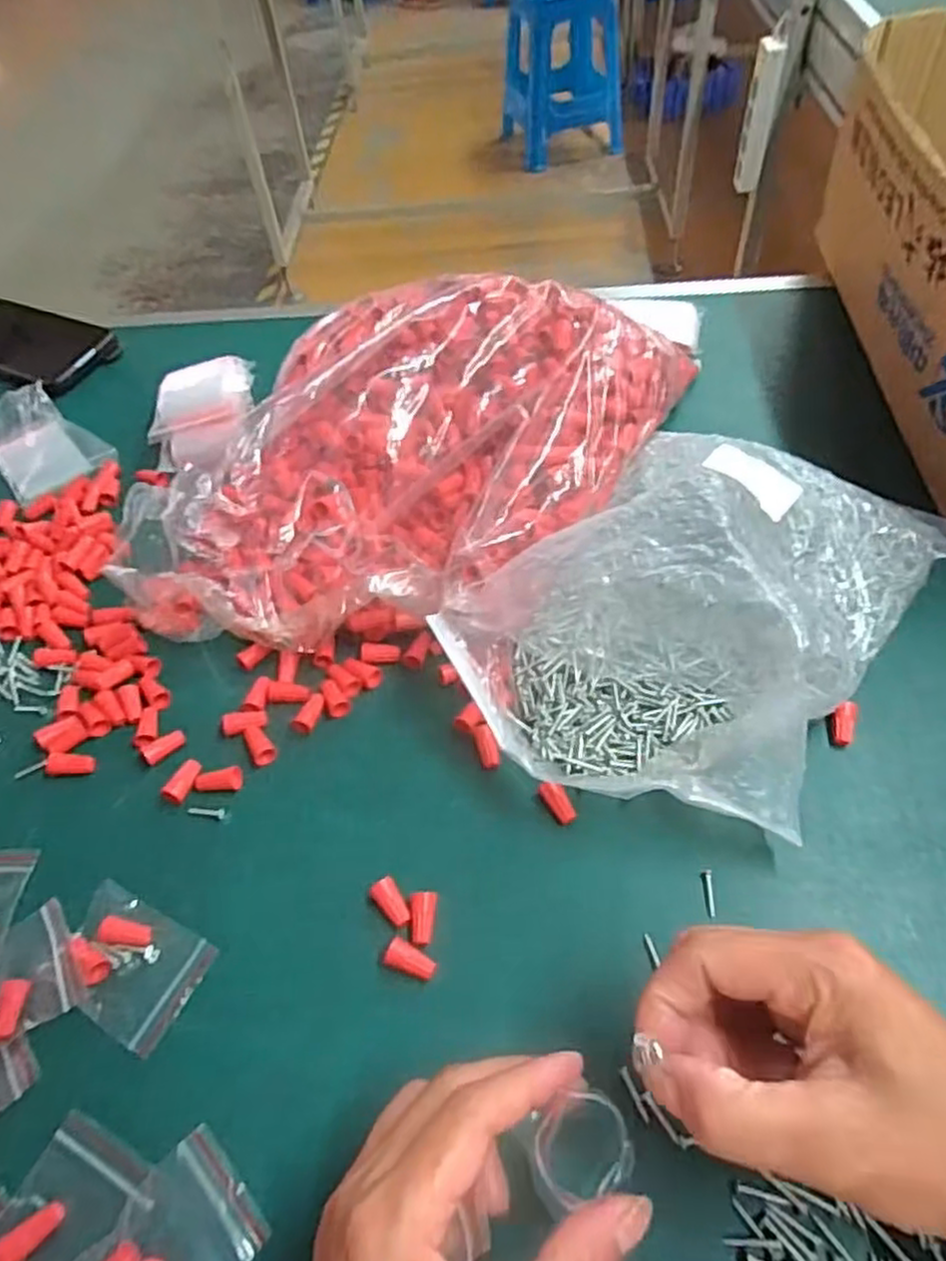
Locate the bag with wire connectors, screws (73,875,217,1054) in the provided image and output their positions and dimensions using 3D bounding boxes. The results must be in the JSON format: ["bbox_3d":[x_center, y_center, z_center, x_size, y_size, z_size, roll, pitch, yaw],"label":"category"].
[{"bbox_3d":[-0.161,0.154,0.336,0.067,0.011,0.049,22,59,20],"label":"bag with wire connectors, screws"}]

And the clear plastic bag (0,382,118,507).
[{"bbox_3d":[-0.335,-0.148,0.562,0.075,0.026,0.114,-36,59,-19],"label":"clear plastic bag"}]

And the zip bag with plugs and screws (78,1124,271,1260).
[{"bbox_3d":[-0.120,0.237,0.270,0.048,0.009,0.073,37,65,27],"label":"zip bag with plugs and screws"}]

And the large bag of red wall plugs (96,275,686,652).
[{"bbox_3d":[-0.035,-0.097,0.446,0.249,0.096,0.280,17,58,17],"label":"large bag of red wall plugs"}]

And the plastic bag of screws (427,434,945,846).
[{"bbox_3d":[0.119,-0.025,0.381,0.195,0.096,0.253,29,62,23],"label":"plastic bag of screws"}]

